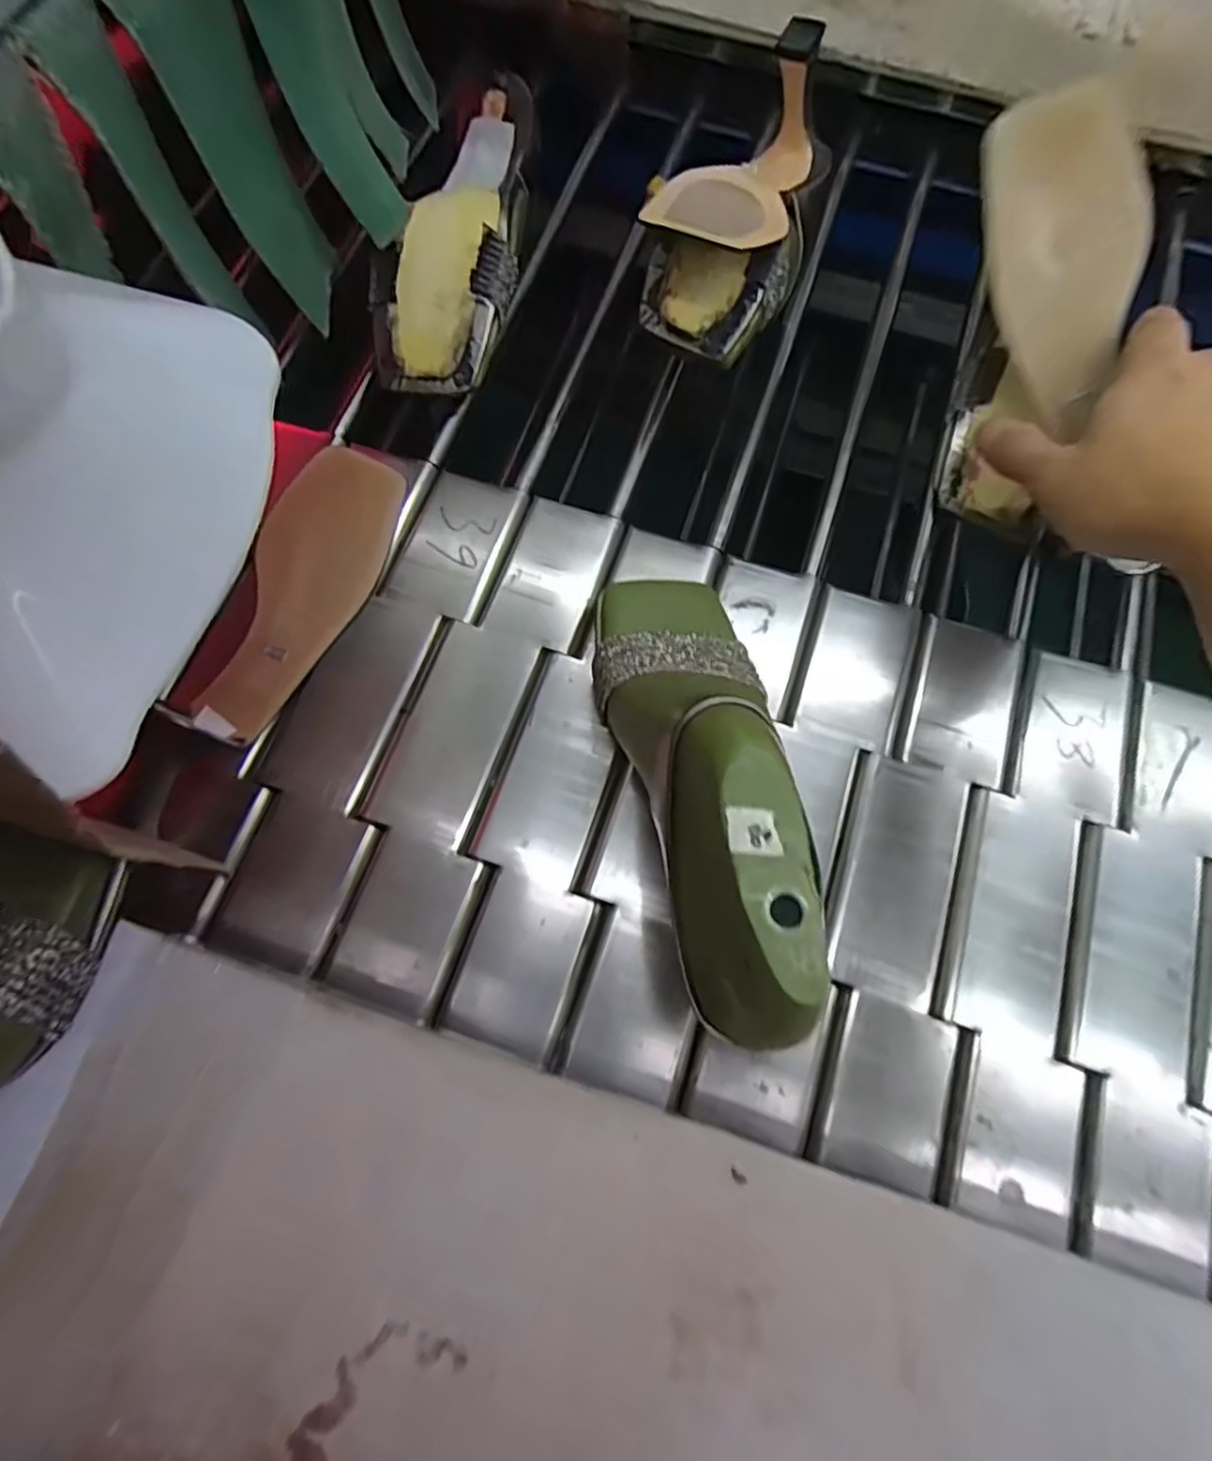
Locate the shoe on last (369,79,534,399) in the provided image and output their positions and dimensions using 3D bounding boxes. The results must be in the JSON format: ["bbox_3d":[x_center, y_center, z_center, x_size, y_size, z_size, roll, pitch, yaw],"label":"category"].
[{"bbox_3d":[-0.097,-0.327,0.426,0.089,0.071,0.216,3,74,-1],"label":"shoe on last"}]

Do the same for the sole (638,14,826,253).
[{"bbox_3d":[0.085,-0.331,0.390,0.069,0.057,0.187,22,74,3],"label":"sole"}]

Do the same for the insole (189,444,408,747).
[{"bbox_3d":[-0.180,-0.086,0.382,0.074,0.016,0.192,14,74,3],"label":"insole"}]

